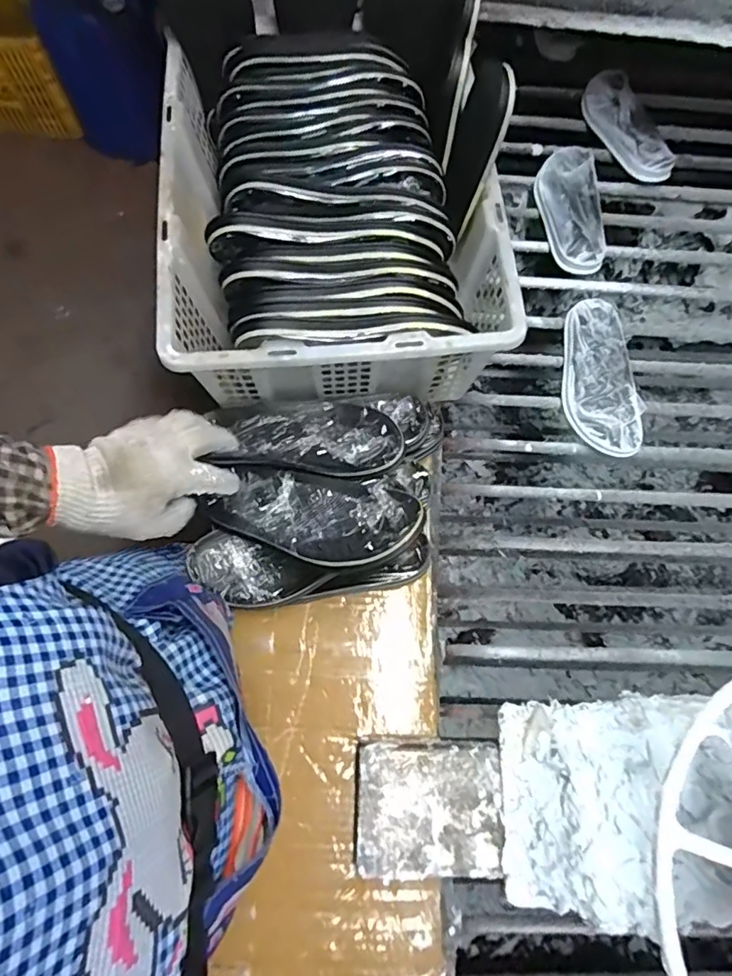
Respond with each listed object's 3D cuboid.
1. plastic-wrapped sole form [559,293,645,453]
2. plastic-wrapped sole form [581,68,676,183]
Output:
[{"bbox_3d":[0.313,-0.155,0.730,0.098,0.017,0.236,-2,72,-3],"label":"plastic-wrapped sole form"},{"bbox_3d":[0.428,-0.601,0.891,0.080,0.037,0.239,-16,73,-7],"label":"plastic-wrapped sole form"}]

